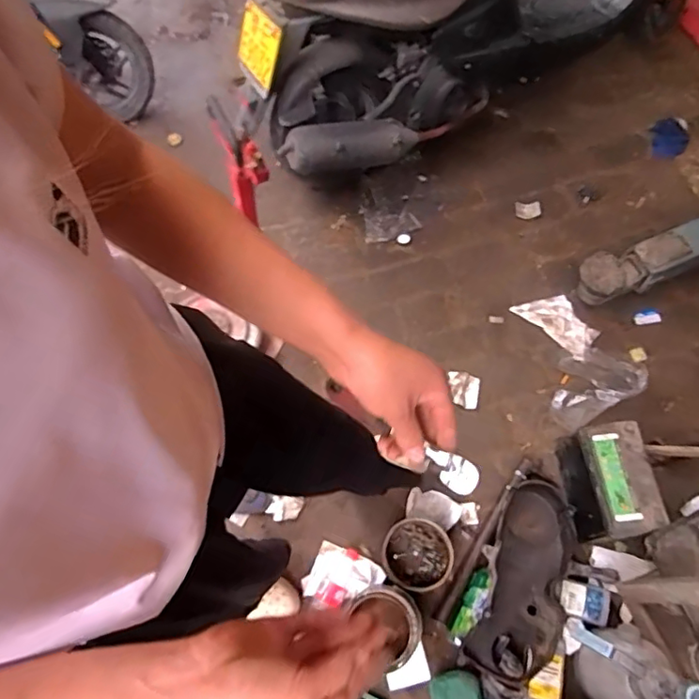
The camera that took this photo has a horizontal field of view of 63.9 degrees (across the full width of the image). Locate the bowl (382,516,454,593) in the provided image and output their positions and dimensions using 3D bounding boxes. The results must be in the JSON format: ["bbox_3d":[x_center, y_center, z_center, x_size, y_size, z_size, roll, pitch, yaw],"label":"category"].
[{"bbox_3d":[0.155,0.466,1.273,0.151,0.039,0.147,-1,66,2],"label":"bowl"}]

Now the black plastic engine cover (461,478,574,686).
[{"bbox_3d":[0.375,0.481,1.201,0.178,0.094,0.415,15,67,9],"label":"black plastic engine cover"}]

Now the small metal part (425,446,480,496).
[{"bbox_3d":[0.084,0.099,0.462,0.046,0.012,0.025,31,71,15],"label":"small metal part"}]

